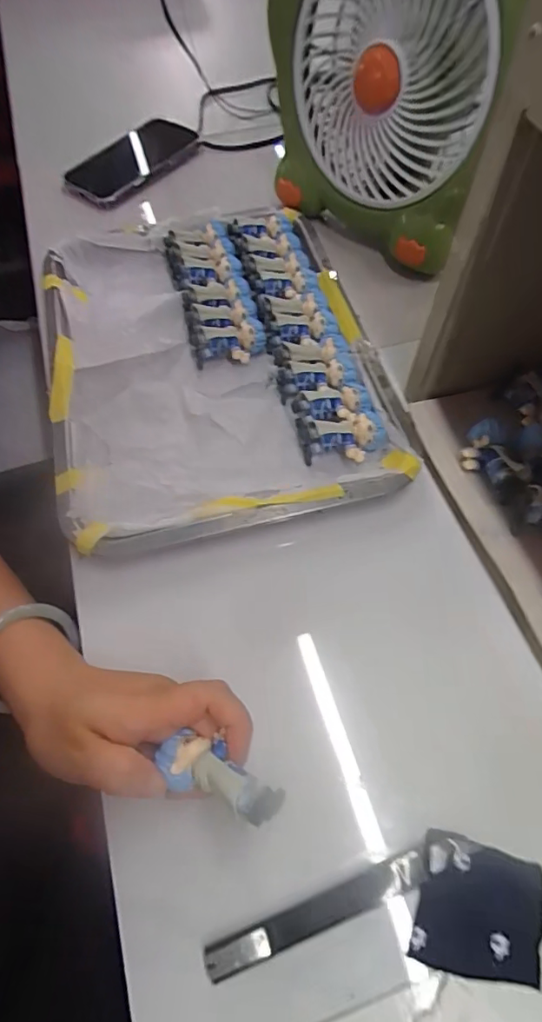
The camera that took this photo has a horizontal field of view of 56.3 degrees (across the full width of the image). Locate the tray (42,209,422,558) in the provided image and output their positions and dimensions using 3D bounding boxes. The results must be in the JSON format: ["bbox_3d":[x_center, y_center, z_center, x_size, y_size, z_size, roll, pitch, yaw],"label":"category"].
[{"bbox_3d":[-0.051,-0.128,0.419,0.254,0.033,0.329,-13,61,-7],"label":"tray"}]

